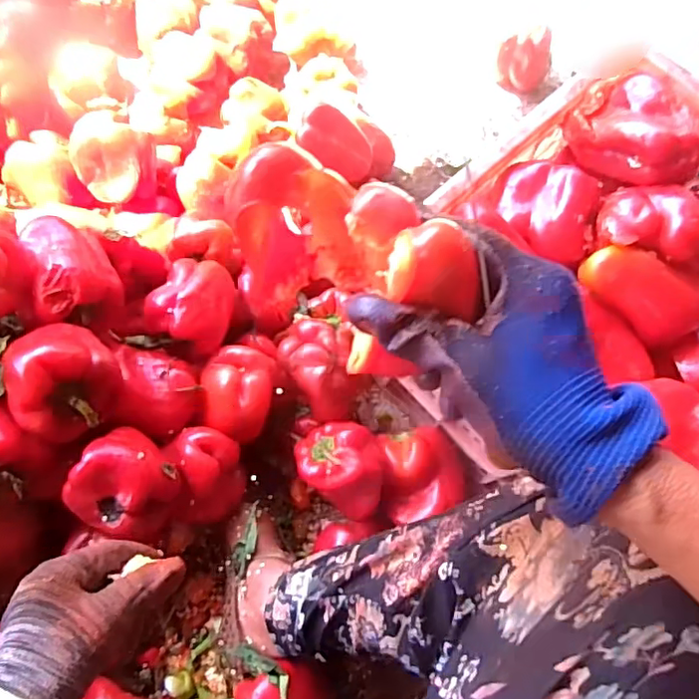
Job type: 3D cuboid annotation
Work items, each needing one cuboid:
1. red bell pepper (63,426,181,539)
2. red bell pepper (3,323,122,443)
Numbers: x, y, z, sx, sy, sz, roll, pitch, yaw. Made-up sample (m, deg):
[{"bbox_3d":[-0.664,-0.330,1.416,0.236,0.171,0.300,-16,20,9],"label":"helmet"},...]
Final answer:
[{"bbox_3d":[-0.203,0.123,0.522,0.078,0.065,0.084,1,73,-2],"label":"red bell pepper"},{"bbox_3d":[-0.259,0.023,0.508,0.092,0.076,0.094,33,75,8],"label":"red bell pepper"}]

